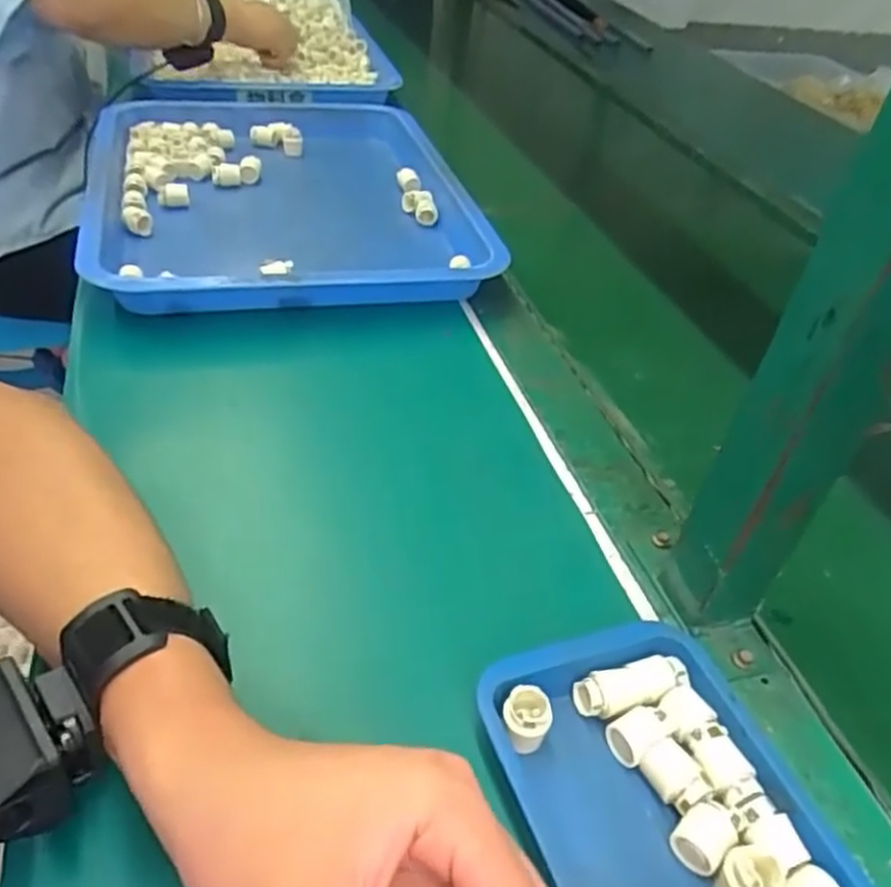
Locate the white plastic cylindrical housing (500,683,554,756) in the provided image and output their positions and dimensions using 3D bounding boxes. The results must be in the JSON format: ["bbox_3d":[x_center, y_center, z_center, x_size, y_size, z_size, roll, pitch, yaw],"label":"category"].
[{"bbox_3d":[0.036,0.125,0.341,0.021,0.023,0.021,5,39,-4],"label":"white plastic cylindrical housing"}]

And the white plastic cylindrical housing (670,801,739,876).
[{"bbox_3d":[0.106,0.162,0.312,0.023,0.016,0.020,-26,50,-34],"label":"white plastic cylindrical housing"}]

